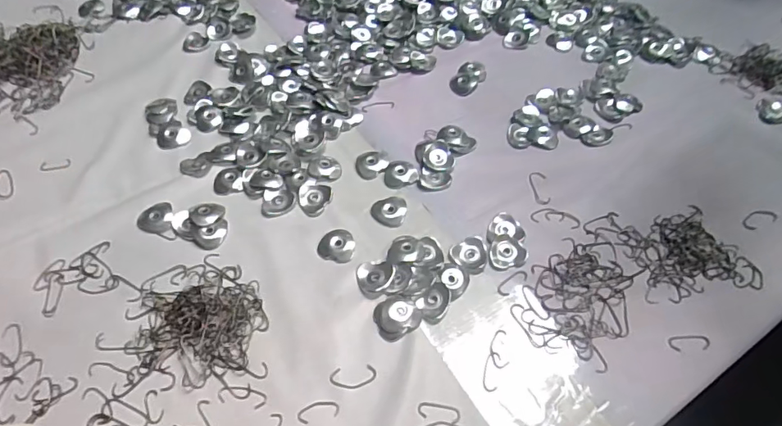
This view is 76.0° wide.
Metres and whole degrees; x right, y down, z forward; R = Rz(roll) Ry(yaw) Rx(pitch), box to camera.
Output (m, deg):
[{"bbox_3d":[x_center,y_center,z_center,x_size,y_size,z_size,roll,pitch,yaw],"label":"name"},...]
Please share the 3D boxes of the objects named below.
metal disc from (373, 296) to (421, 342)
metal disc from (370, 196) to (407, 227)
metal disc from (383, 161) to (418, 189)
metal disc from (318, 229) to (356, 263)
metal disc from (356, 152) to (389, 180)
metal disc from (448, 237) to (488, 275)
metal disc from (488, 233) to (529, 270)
[{"bbox_3d":[0.005,0.091,0.451,0.040,0.010,0.037,-1,56,1],"label":"metal disc"},{"bbox_3d":[-0.002,-0.004,0.521,0.036,0.007,0.036,-1,56,1],"label":"metal disc"},{"bbox_3d":[0.009,-0.045,0.545,0.035,0.006,0.037,-16,57,-9],"label":"metal disc"},{"bbox_3d":[-0.053,0.032,0.497,0.037,0.009,0.034,-1,56,1],"label":"metal disc"},{"bbox_3d":[-0.021,-0.055,0.557,0.038,0.008,0.033,-29,60,-17],"label":"metal disc"},{"bbox_3d":[0.079,0.039,0.485,0.036,0.004,0.036,-1,56,1],"label":"metal disc"},{"bbox_3d":[0.112,0.040,0.482,0.034,0.007,0.036,-1,56,1],"label":"metal disc"}]

